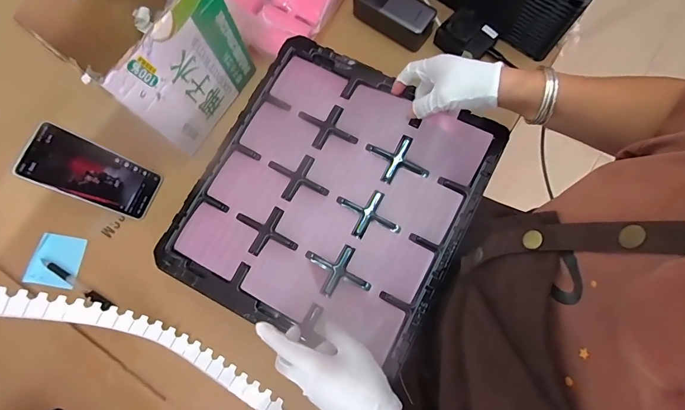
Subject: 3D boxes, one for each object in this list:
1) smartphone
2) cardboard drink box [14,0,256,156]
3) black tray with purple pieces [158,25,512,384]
[{"bbox_3d":[-0.342,-0.042,0.521,0.011,0.167,0.078,11,76,38],"label":"smartphone"},{"bbox_3d":[-0.255,-0.216,0.517,0.156,0.193,0.191,33,80,8],"label":"cardboard drink box"},{"bbox_3d":[-0.012,-0.012,0.480,0.335,0.034,0.363,27,80,7],"label":"black tray with purple pieces"}]

